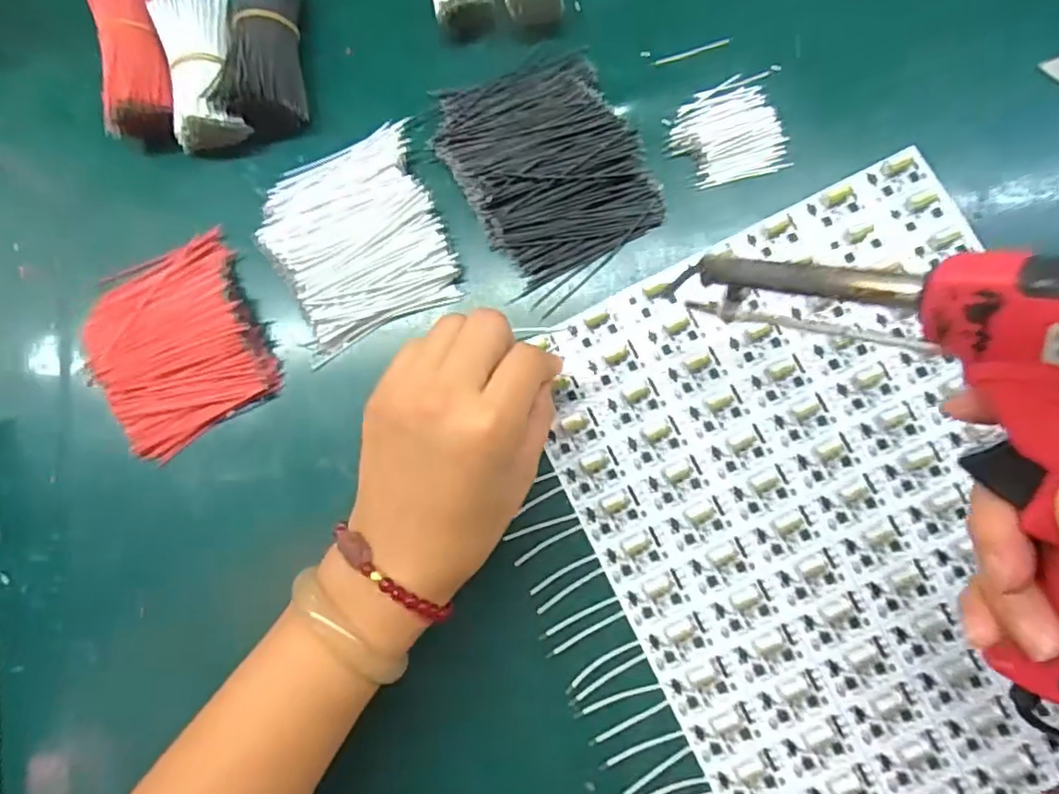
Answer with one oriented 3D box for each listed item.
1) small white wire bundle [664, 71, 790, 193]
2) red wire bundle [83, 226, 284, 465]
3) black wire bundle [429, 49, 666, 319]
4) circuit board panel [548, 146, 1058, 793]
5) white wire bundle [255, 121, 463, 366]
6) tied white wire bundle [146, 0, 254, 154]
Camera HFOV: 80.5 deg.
[{"bbox_3d":[0.105,-0.144,0.338,0.059,0.006,0.056,-15,81,3],"label":"small white wire bundle"},{"bbox_3d":[-0.196,-0.030,0.347,0.090,0.018,0.105,-27,80,1],"label":"red wire bundle"},{"bbox_3d":[0.010,-0.126,0.339,0.093,0.016,0.132,-28,80,1],"label":"black wire bundle"},{"bbox_3d":[0.152,0.053,0.304,0.232,0.005,0.286,-26,79,2],"label":"circuit board panel"},{"bbox_3d":[-0.096,-0.091,0.342,0.091,0.019,0.111,-23,80,2],"label":"white wire bundle"},{"bbox_3d":[-0.189,-0.190,0.360,0.042,0.036,0.092,-11,81,4],"label":"tied white wire bundle"}]

